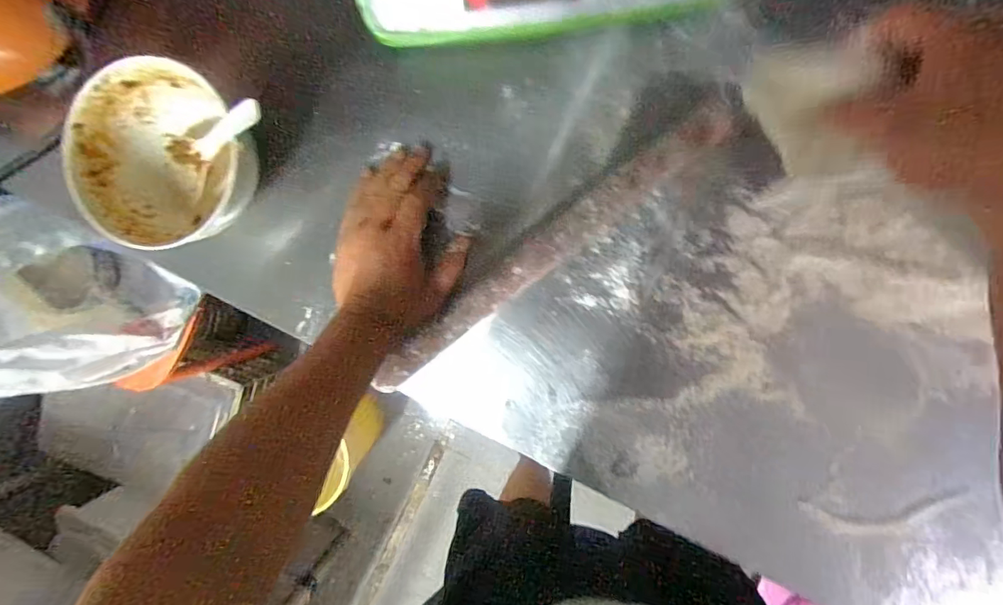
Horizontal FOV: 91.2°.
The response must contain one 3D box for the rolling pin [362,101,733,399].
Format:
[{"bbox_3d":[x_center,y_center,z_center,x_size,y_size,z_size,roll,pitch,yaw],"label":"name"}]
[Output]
[{"bbox_3d":[0.040,-0.044,0.439,0.391,0.032,0.032,-38,89,8],"label":"rolling pin"}]

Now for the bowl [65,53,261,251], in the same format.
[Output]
[{"bbox_3d":[-0.293,-0.119,0.441,0.140,0.076,0.133,1,94,7],"label":"bowl"}]

